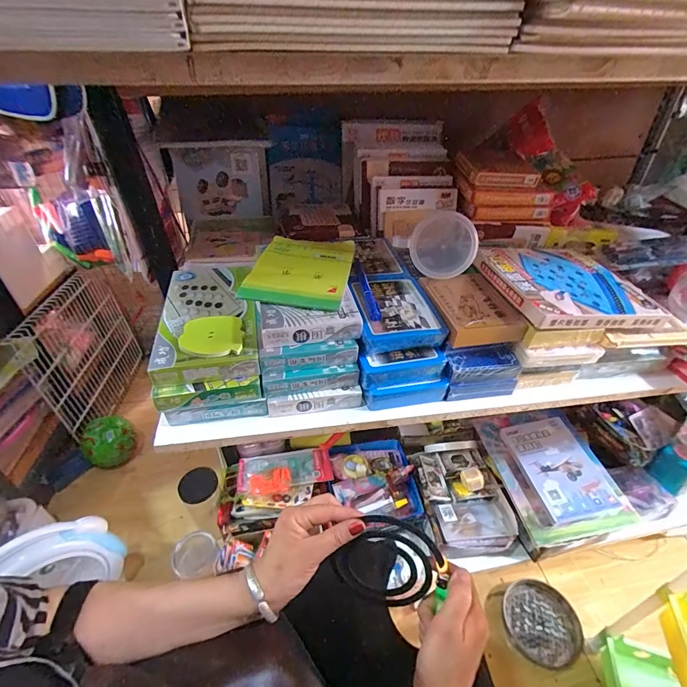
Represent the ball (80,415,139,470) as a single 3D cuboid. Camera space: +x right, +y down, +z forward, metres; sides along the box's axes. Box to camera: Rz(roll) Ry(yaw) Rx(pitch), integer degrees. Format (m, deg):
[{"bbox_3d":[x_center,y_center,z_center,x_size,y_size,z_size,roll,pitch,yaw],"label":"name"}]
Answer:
[{"bbox_3d":[-0.659,0.294,1.031,0.117,0.127,0.125,-1,37,0],"label":"ball"}]

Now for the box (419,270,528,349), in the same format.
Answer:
[{"bbox_3d":[0.164,-0.047,0.485,0.093,0.036,0.126,-8,38,-10],"label":"box"}]

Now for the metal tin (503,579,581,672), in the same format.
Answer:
[{"bbox_3d":[0.405,0.571,0.740,0.139,0.025,0.139,-1,37,0],"label":"metal tin"}]

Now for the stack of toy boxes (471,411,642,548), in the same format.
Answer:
[{"bbox_3d":[0.469,0.277,0.815,0.230,0.060,0.288,-6,37,-7],"label":"stack of toy boxes"}]

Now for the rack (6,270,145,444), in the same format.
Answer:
[{"bbox_3d":[-0.792,0.015,1.128,0.026,0.400,0.473,-7,38,0],"label":"rack"}]

